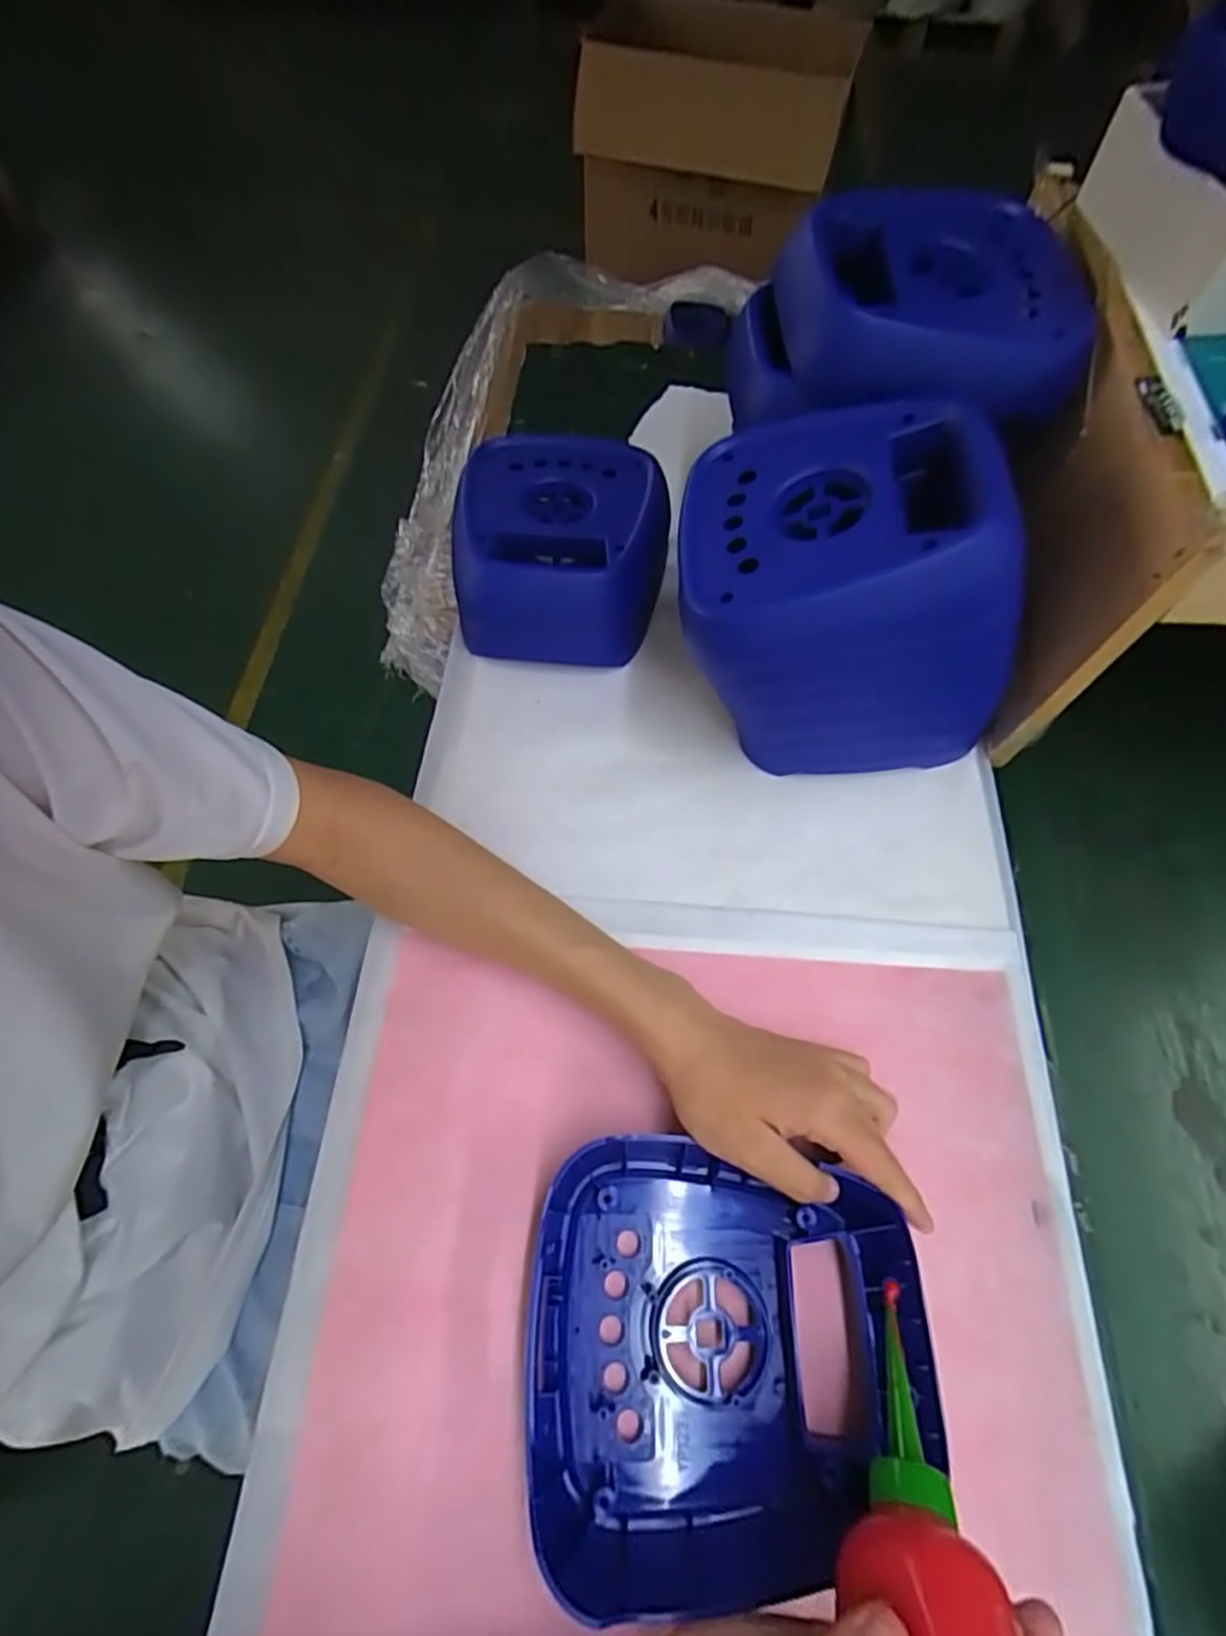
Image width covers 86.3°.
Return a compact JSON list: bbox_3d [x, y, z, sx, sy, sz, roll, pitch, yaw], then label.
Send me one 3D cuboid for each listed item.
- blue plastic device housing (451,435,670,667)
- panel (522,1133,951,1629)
[{"bbox_3d":[-0.039,-0.207,0.501,0.158,0.072,0.179,7,65,0],"label":"blue plastic device housing"},{"bbox_3d":[0.052,0.243,0.306,0.179,0.035,0.164,-1,65,-3],"label":"panel"}]

